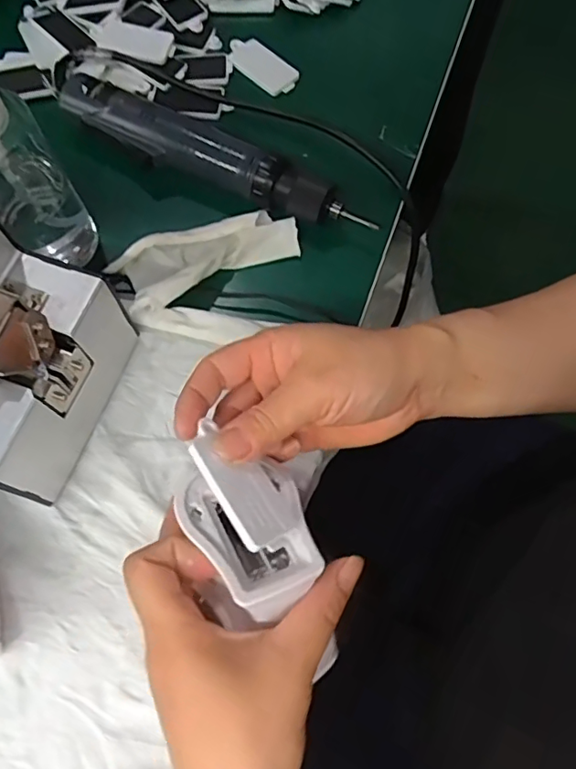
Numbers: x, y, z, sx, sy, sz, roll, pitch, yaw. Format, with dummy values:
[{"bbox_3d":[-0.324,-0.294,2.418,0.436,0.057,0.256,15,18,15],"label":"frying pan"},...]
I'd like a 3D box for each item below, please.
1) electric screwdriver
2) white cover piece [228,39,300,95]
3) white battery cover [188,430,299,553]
[{"bbox_3d":[-0.064,-0.170,0.414,0.257,0.031,0.040,26,72,10],"label":"electric screwdriver"},{"bbox_3d":[-0.023,-0.276,0.469,0.070,0.005,0.031,41,76,14],"label":"white cover piece"},{"bbox_3d":[-0.021,0.050,0.268,0.037,0.005,0.063,-9,58,-51],"label":"white battery cover"}]

